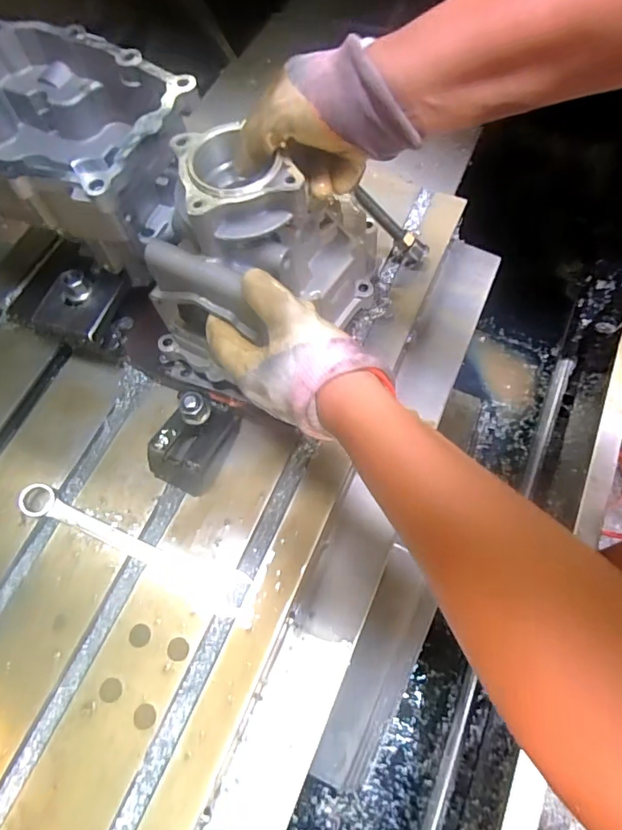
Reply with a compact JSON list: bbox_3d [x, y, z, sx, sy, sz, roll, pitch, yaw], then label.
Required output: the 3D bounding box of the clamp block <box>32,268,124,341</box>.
[{"bbox_3d":[-0.255,-0.130,0.539,0.071,0.029,0.081,18,69,9],"label":"clamp block"}]

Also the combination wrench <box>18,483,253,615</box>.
[{"bbox_3d":[-0.188,0.136,0.515,0.256,0.024,0.041,20,69,10],"label":"combination wrench"}]

